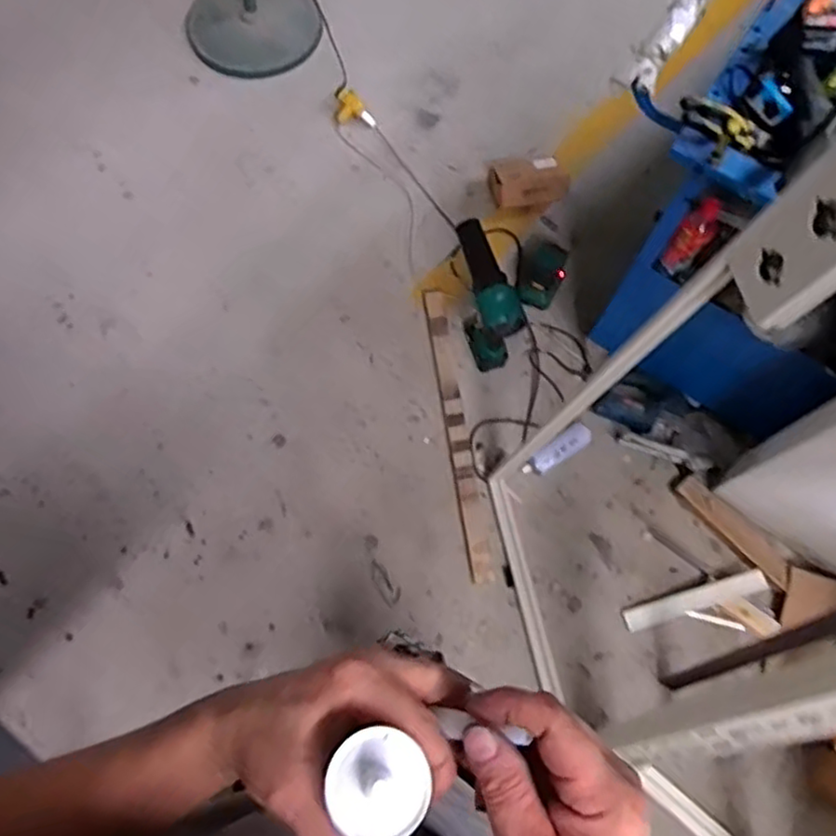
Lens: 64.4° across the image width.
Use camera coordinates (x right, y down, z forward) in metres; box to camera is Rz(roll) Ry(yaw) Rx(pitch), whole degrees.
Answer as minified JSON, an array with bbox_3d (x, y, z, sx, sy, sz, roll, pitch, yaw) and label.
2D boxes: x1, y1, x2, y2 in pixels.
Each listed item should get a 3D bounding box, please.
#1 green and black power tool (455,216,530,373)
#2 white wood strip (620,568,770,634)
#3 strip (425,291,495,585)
[{"bbox_3d":[0.157,-0.278,1.588,0.079,0.302,0.267,-17,72,-7],"label":"green and black power tool"},{"bbox_3d":[0.617,0.406,1.483,0.316,0.024,0.051,-20,71,5],"label":"white wood strip"},{"bbox_3d":[0.094,0.017,1.634,0.052,0.019,0.753,-8,71,-4],"label":"strip"}]

